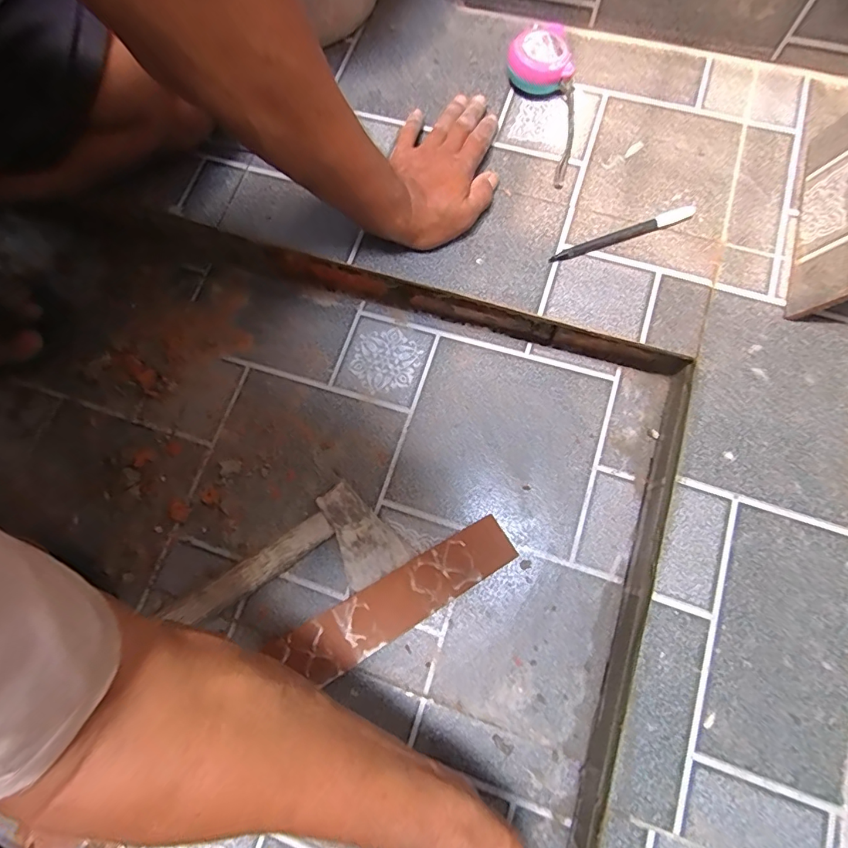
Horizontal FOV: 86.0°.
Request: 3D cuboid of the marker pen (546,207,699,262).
[{"bbox_3d":[0.202,-0.189,0.456,0.155,0.010,0.015,-21,75,-4],"label":"marker pen"}]

